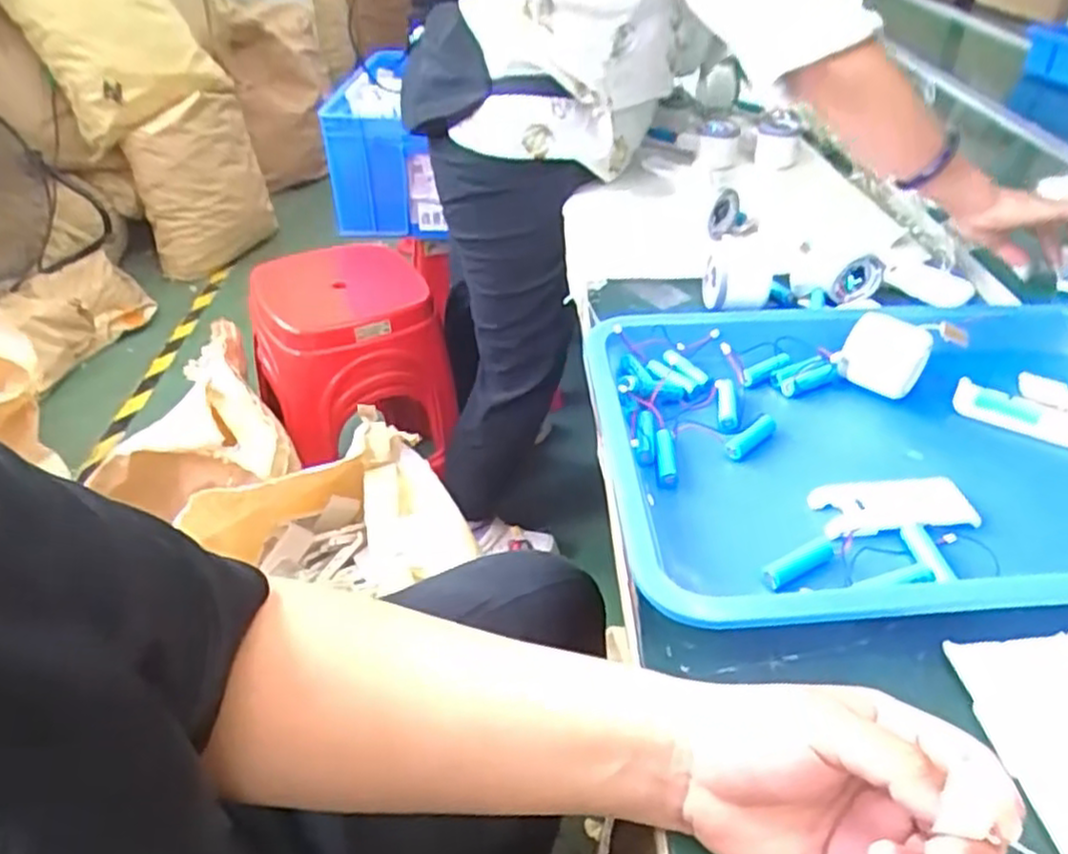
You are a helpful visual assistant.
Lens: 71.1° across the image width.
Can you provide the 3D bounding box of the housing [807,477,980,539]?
[{"bbox_3d":[0.243,0.054,0.512,0.102,0.023,0.046,-6,40,-6],"label":"housing"}]

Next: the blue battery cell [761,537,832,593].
[{"bbox_3d":[0.168,0.086,0.470,0.054,0.012,0.016,-22,44,-24],"label":"blue battery cell"}]

